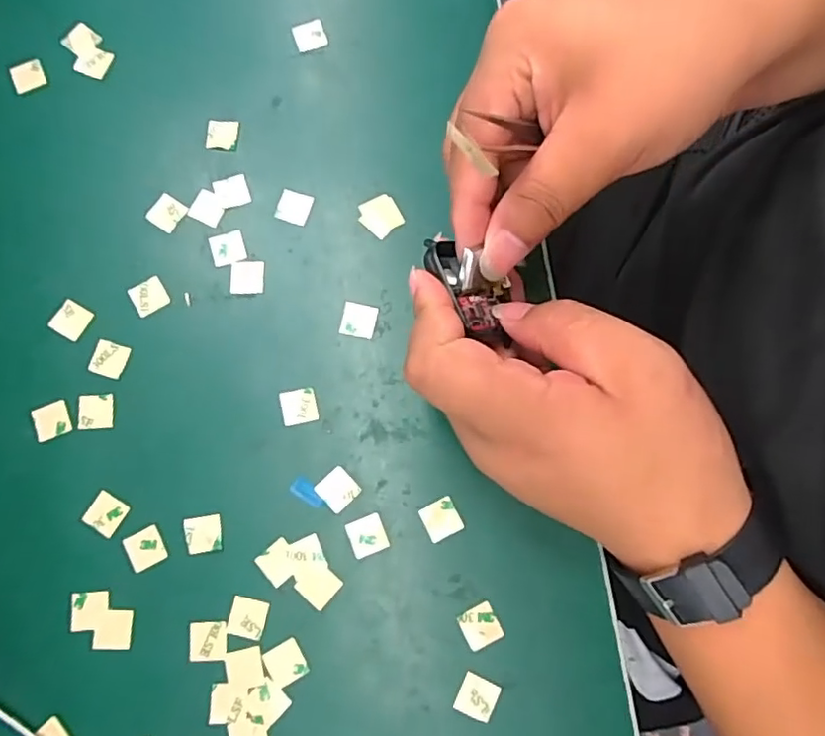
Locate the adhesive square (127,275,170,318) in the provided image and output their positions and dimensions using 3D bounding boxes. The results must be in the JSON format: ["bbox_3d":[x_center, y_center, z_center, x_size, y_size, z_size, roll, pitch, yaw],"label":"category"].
[{"bbox_3d":[-0.124,-0.034,0.282,0.017,0.004,0.015,-31,81,-6],"label":"adhesive square"}]

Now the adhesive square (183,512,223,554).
[{"bbox_3d":[-0.091,0.072,0.262,0.016,0.004,0.016,-8,70,-3],"label":"adhesive square"}]

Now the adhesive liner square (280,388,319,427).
[{"bbox_3d":[-0.051,0.017,0.272,0.016,0.004,0.016,-11,79,-2],"label":"adhesive liner square"}]

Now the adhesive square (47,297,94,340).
[{"bbox_3d":[-0.159,-0.023,0.281,0.017,0.004,0.017,27,79,4],"label":"adhesive square"}]

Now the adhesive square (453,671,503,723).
[{"bbox_3d":[0.027,0.136,0.248,0.016,0.004,0.016,23,80,4],"label":"adhesive square"}]

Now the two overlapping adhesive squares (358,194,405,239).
[{"bbox_3d":[-0.015,-0.074,0.289,0.019,0.004,0.019,-38,81,-7],"label":"two overlapping adhesive squares"}]

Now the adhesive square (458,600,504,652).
[{"bbox_3d":[0.029,0.109,0.255,0.016,0.004,0.015,-28,76,-6],"label":"adhesive square"}]

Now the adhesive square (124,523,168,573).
[{"bbox_3d":[-0.116,0.078,0.262,0.015,0.004,0.016,-28,76,-8],"label":"adhesive square"}]

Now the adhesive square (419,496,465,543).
[{"bbox_3d":[0.013,0.066,0.262,0.015,0.004,0.015,-27,80,-5],"label":"adhesive square"}]

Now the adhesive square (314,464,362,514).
[{"bbox_3d":[-0.033,0.053,0.265,0.015,0.004,0.016,-42,82,-8],"label":"adhesive square"}]

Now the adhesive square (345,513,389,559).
[{"bbox_3d":[-0.020,0.073,0.261,0.016,0.004,0.016,-22,80,-4],"label":"adhesive square"}]

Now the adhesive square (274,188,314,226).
[{"bbox_3d":[-0.058,-0.079,0.291,0.016,0.004,0.016,16,79,3],"label":"adhesive square"}]

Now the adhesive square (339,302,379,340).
[{"bbox_3d":[-0.025,-0.023,0.280,0.016,0.004,0.016,11,79,2],"label":"adhesive square"}]

